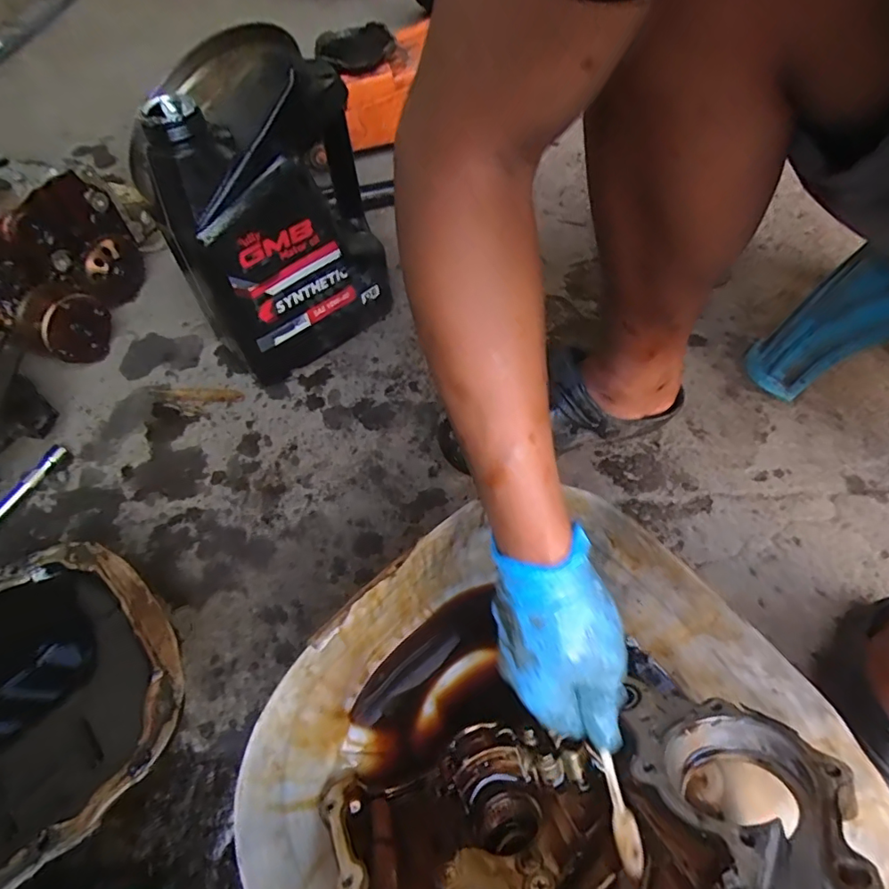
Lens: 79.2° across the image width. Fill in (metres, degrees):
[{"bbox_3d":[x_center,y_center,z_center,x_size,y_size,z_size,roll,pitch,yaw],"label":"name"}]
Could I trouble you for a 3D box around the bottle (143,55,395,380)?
[{"bbox_3d":[-0.166,-0.215,0.558,0.208,0.286,0.093,-32,62,-20],"label":"bottle"}]

